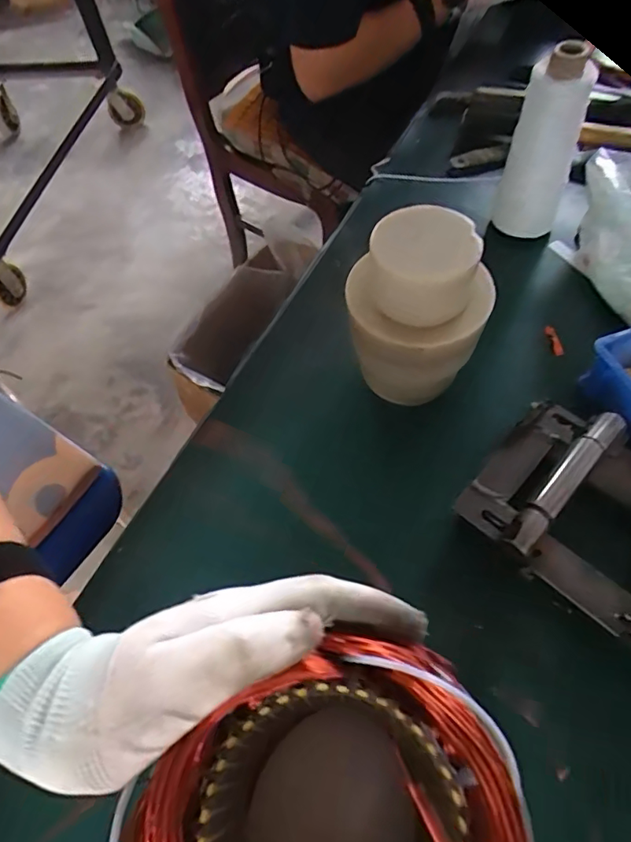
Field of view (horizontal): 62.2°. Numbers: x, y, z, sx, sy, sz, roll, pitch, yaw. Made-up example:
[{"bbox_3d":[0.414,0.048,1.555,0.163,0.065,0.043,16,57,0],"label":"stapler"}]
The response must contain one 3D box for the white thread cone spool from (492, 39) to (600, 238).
[{"bbox_3d":[0.213,-0.254,0.488,0.063,0.169,0.075,18,62,15],"label":"white thread cone spool"}]

